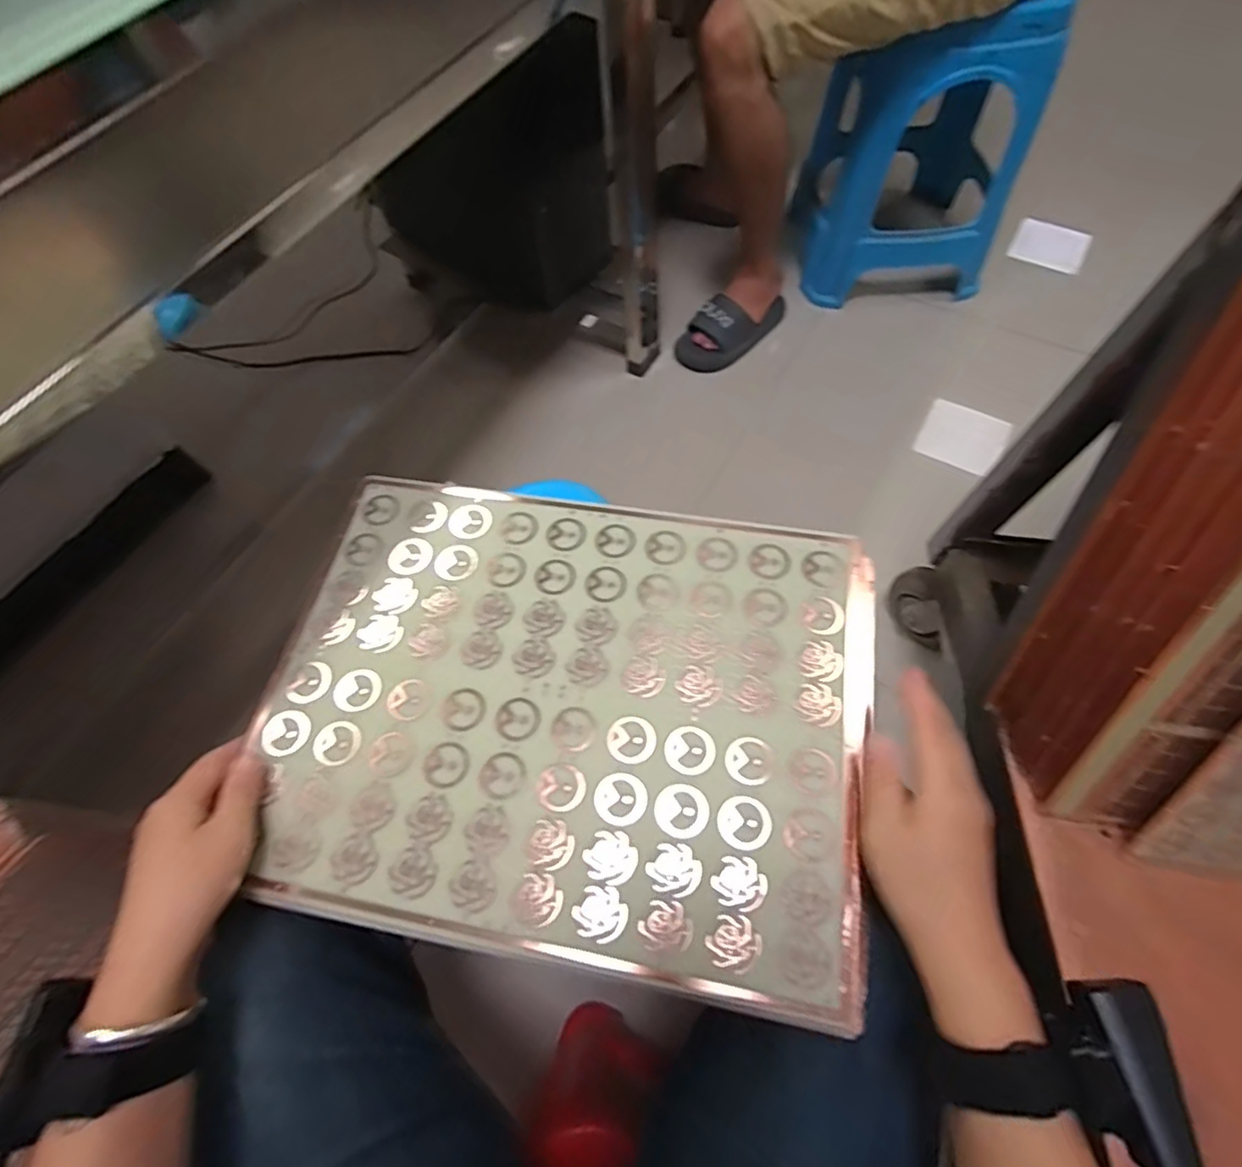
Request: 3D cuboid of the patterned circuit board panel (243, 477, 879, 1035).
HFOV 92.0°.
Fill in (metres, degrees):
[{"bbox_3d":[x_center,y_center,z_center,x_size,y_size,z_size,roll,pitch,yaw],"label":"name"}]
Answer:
[{"bbox_3d":[-0.038,0.077,0.415,0.400,0.009,0.310,8,65,8],"label":"patterned circuit board panel"}]

